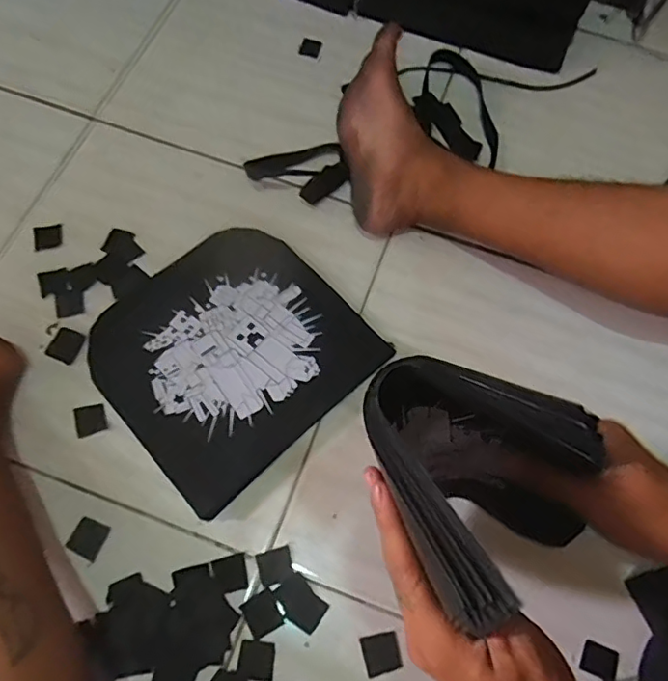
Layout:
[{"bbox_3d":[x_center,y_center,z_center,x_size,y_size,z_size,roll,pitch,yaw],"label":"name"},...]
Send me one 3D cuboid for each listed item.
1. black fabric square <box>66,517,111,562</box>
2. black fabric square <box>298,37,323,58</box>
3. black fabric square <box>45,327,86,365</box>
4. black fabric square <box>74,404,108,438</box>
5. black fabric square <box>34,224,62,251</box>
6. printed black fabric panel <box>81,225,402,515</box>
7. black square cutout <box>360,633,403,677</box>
[{"bbox_3d":[-0.230,0.185,0.505,0.031,0.004,0.032,22,71,6],"label":"black fabric square"},{"bbox_3d":[-0.033,-0.401,0.741,0.029,0.008,0.029,21,80,12],"label":"black fabric square"},{"bbox_3d":[-0.283,0.005,0.569,0.034,0.004,0.035,20,71,6],"label":"black fabric square"},{"bbox_3d":[-0.245,0.080,0.545,0.029,0.004,0.029,-16,71,-7],"label":"black fabric square"},{"bbox_3d":[-0.326,-0.119,0.615,0.029,0.004,0.031,-16,71,-7],"label":"black fabric square"},{"bbox_3d":[-0.110,0.007,0.572,0.253,0.013,0.242,-41,76,-16],"label":"printed black fabric panel"},{"bbox_3d":[0.043,0.279,0.481,0.033,0.004,0.031,-12,71,-6],"label":"black square cutout"}]

